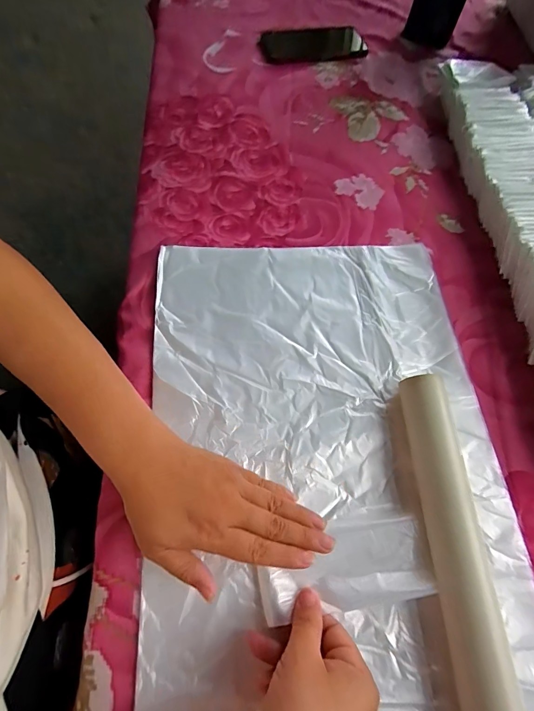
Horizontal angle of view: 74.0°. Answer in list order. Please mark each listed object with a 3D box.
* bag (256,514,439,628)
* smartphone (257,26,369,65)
[{"bbox_3d":[0.060,0.165,0.275,0.130,0.015,0.061,-15,68,-7],"label":"bag"},{"bbox_3d":[0.072,-0.489,0.557,0.164,0.008,0.069,-11,82,-5],"label":"smartphone"}]

